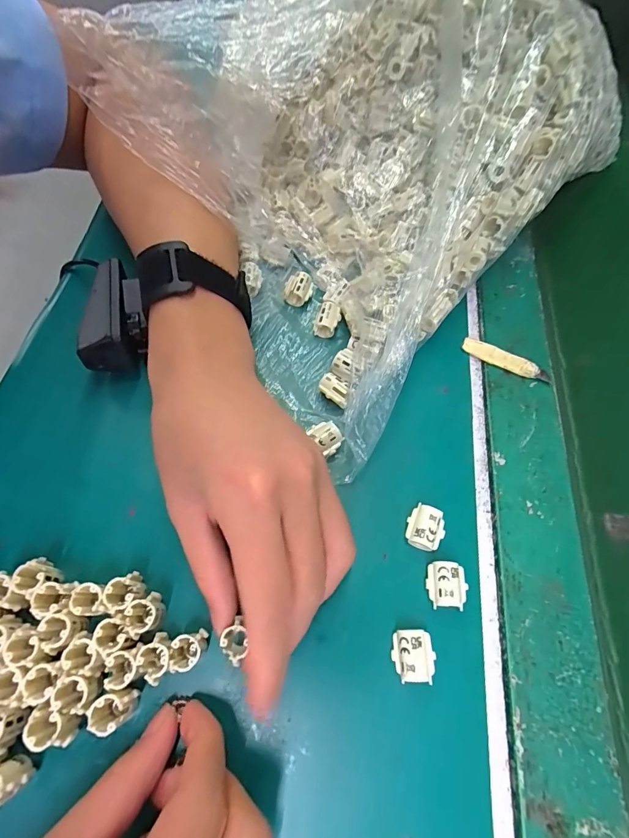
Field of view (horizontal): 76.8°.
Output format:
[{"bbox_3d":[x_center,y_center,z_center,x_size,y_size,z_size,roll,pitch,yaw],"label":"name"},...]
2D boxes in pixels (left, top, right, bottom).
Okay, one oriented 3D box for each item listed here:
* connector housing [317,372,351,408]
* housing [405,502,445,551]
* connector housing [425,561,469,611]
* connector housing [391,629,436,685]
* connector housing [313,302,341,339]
[{"bbox_3d":[0.013,-0.017,0.254,0.022,0.012,0.012,41,69,15],"label":"connector housing"},{"bbox_3d":[0.061,0.061,0.220,0.020,0.013,0.023,25,65,8],"label":"housing"},{"bbox_3d":[0.069,0.087,0.208,0.019,0.011,0.022,-1,65,-4],"label":"connector housing"},{"bbox_3d":[0.048,0.115,0.194,0.018,0.011,0.022,-1,65,-4],"label":"connector housing"},{"bbox_3d":[0.009,-0.069,0.277,0.015,0.013,0.021,21,65,6],"label":"connector housing"}]

